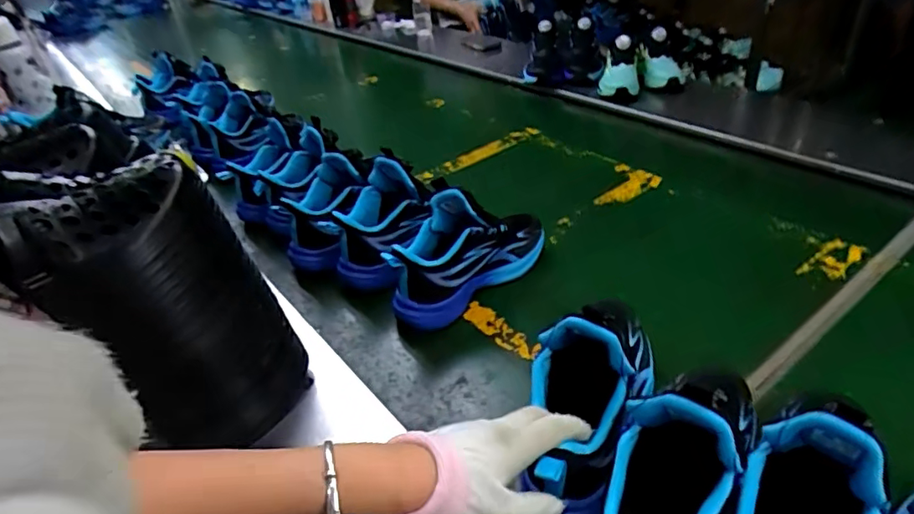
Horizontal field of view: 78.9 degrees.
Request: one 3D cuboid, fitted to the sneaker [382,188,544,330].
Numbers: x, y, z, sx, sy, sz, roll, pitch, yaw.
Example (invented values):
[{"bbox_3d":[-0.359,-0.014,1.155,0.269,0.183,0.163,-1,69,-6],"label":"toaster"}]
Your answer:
[{"bbox_3d":[0.008,-0.017,0.701,0.220,0.143,0.083,-32,44,-31],"label":"sneaker"}]

